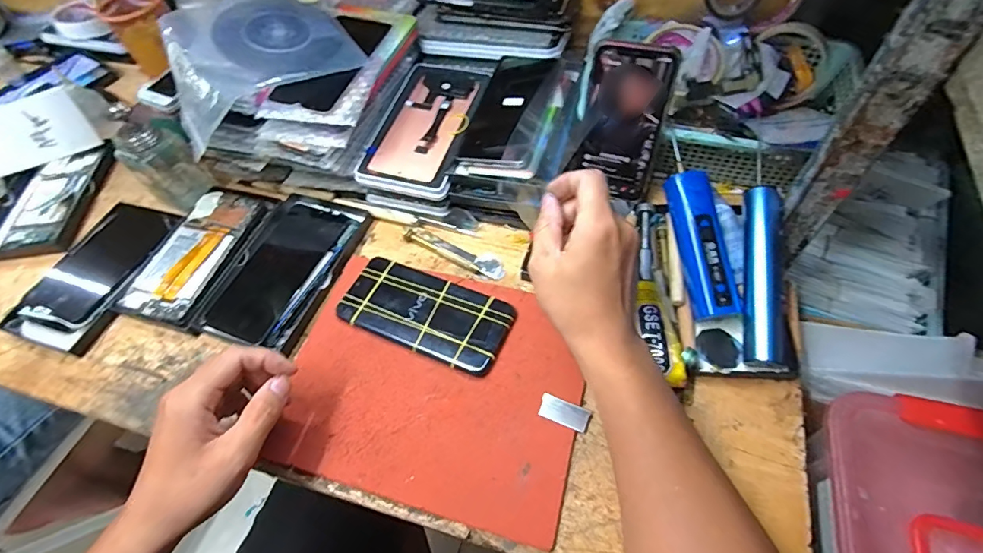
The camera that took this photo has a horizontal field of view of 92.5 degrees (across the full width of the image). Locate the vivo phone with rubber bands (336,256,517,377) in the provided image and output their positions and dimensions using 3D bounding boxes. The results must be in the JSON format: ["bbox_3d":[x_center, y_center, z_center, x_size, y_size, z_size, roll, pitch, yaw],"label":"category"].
[{"bbox_3d":[-0.062,0.032,0.441,0.159,0.010,0.076,20,63,15],"label":"vivo phone with rubber bands"}]

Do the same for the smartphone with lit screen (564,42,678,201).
[{"bbox_3d":[0.124,-0.148,0.458,0.083,0.142,0.010,15,41,12],"label":"smartphone with lit screen"}]

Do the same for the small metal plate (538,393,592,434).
[{"bbox_3d":[0.059,0.110,0.379,0.039,0.004,0.020,19,62,14],"label":"small metal plate"}]

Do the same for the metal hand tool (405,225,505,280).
[{"bbox_3d":[-0.036,-0.026,0.491,0.114,0.011,0.028,26,64,18],"label":"metal hand tool"}]

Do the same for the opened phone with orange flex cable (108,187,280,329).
[{"bbox_3d":[-0.307,-0.027,0.497,0.087,0.015,0.169,14,61,12],"label":"opened phone with orange flex cable"}]

